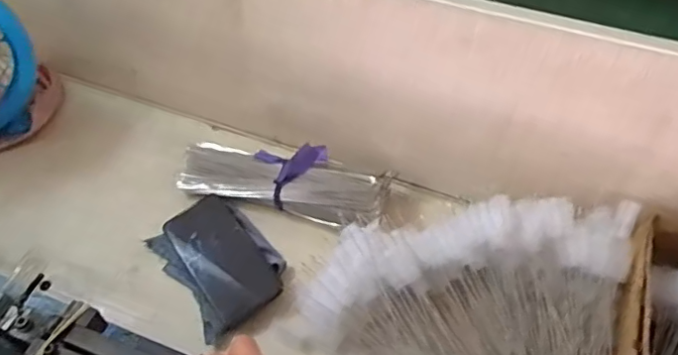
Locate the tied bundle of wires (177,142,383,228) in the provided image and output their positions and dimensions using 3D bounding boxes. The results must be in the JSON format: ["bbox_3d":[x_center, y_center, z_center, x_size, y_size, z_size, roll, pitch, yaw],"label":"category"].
[{"bbox_3d":[-0.070,0.004,0.674,0.257,0.055,0.081,16,54,10],"label":"tied bundle of wires"}]

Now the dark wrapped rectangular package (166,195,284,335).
[{"bbox_3d":[-0.137,0.093,0.641,0.083,0.020,0.166,-29,58,-17],"label":"dark wrapped rectangular package"}]

